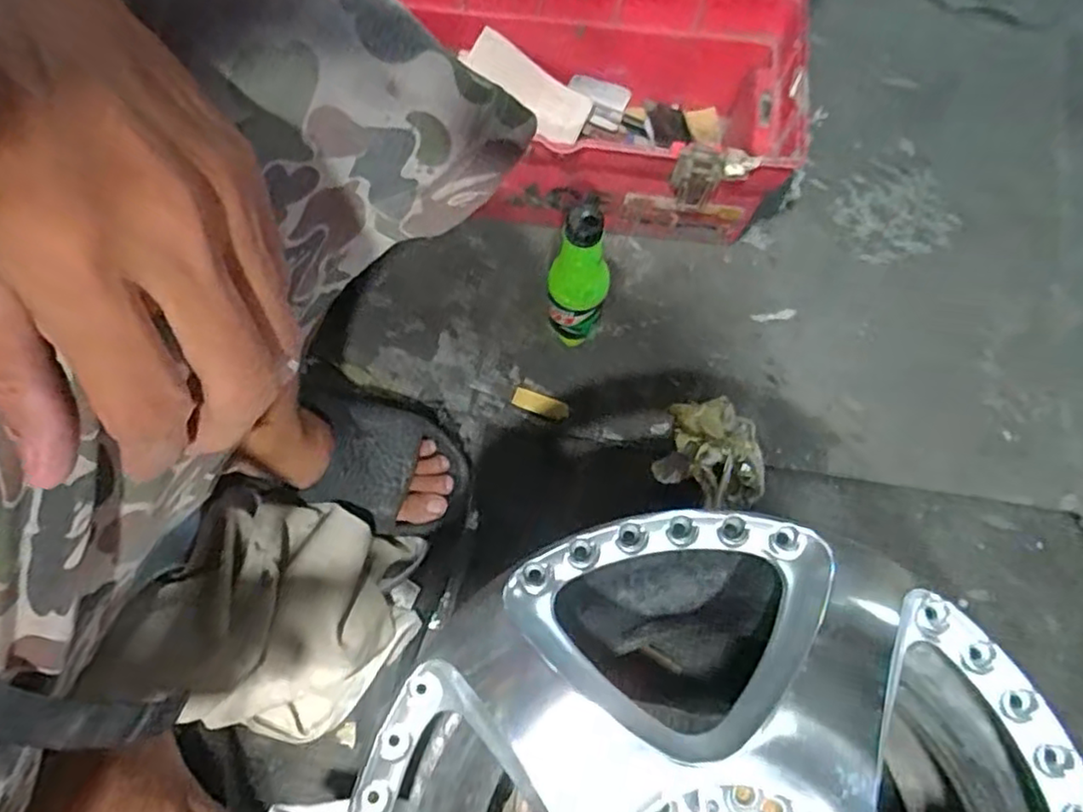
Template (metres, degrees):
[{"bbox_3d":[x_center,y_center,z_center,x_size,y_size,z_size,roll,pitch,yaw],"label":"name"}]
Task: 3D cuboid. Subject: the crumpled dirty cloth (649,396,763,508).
[{"bbox_3d":[0.154,0.046,0.640,0.095,0.060,0.103,-8,75,-2],"label":"crumpled dirty cloth"}]

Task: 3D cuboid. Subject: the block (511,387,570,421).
[{"bbox_3d":[-0.001,-0.001,0.677,0.057,0.004,0.020,21,76,5],"label":"block"}]

